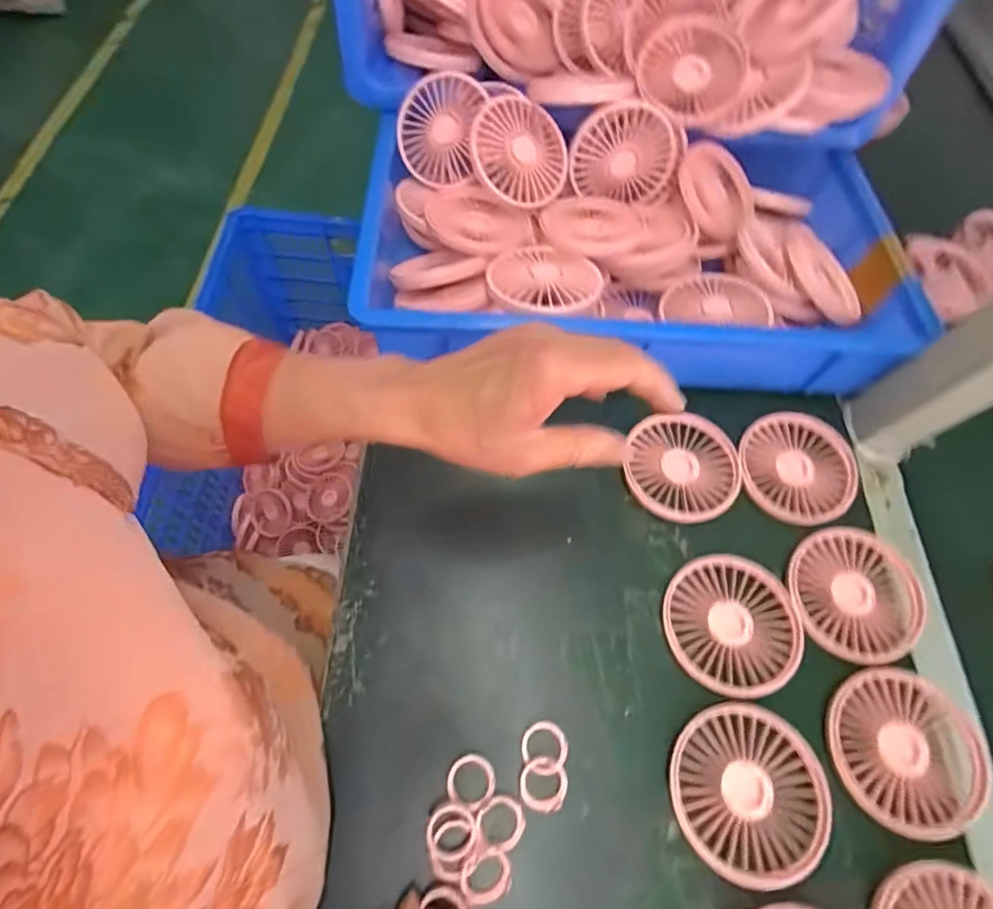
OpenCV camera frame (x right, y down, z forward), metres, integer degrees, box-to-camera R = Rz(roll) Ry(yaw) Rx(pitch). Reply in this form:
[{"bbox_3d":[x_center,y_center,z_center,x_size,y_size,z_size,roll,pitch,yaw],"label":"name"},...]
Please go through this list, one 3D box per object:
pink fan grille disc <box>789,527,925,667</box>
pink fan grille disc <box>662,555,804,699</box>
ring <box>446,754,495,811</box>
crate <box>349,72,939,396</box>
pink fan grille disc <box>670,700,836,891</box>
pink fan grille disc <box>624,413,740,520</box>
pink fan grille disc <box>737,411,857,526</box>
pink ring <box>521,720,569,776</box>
[{"bbox_3d":[0.253,0.098,0.362,0.092,0.012,0.086,2,65,-5],"label":"pink fan grille disc"},{"bbox_3d":[0.159,0.114,0.347,0.086,0.012,0.087,2,65,-5],"label":"pink fan grille disc"},{"bbox_3d":[-0.015,0.192,0.303,0.027,0.004,0.027,2,65,-5],"label":"ring"},{"bbox_3d":[0.116,-0.182,0.426,0.427,0.103,0.234,2,65,-5],"label":"crate"},{"bbox_3d":[0.150,0.198,0.304,0.086,0.010,0.087,2,65,-5],"label":"pink fan grille disc"},{"bbox_3d":[0.144,0.009,0.396,0.083,0.013,0.088,2,60,-3],"label":"pink fan grille disc"},{"bbox_3d":[0.238,0.008,0.406,0.086,0.011,0.098,39,67,13],"label":"pink fan grille disc"},{"bbox_3d":[0.029,0.179,0.314,0.028,0.007,0.028,2,65,-5],"label":"pink ring"}]

